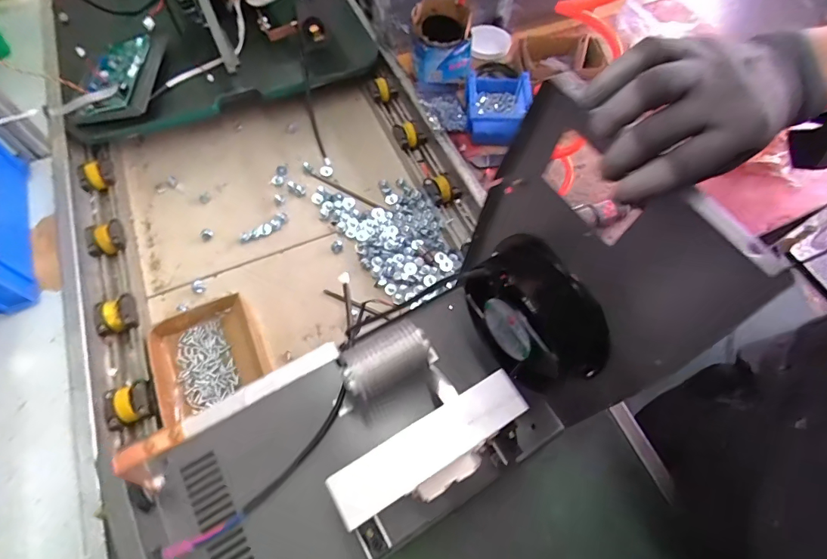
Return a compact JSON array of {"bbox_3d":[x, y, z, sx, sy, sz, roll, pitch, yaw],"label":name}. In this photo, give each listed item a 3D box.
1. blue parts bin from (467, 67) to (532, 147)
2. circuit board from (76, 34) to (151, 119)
[{"bbox_3d":[0.154,-0.325,0.788,0.112,0.069,0.150,5,63,2],"label":"blue parts bin"},{"bbox_3d":[-0.541,-0.373,0.778,0.089,0.015,0.195,-3,64,7],"label":"circuit board"}]

